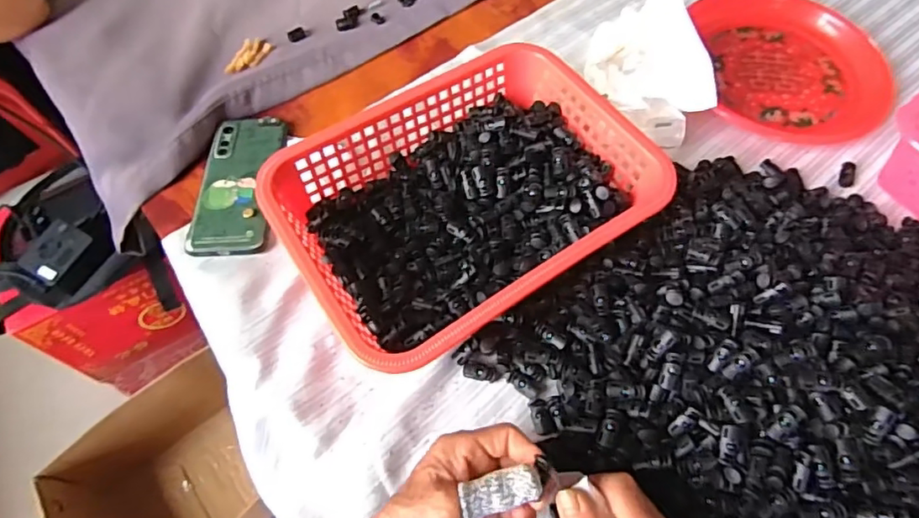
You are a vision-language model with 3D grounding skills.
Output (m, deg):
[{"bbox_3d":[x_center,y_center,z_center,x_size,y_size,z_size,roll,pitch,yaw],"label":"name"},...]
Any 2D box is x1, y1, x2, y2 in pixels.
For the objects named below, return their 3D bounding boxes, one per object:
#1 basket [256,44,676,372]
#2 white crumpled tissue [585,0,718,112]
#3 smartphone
[{"bbox_3d":[0.007,-0.050,0.482,0.297,0.073,0.214,-31,66,-14],"label":"basket"},{"bbox_3d":[0.181,-0.209,0.559,0.080,0.106,0.173,-14,63,-6],"label":"white crumpled tissue"},{"bbox_3d":[-0.217,-0.076,0.542,0.073,0.007,0.161,0,63,1],"label":"smartphone"}]

